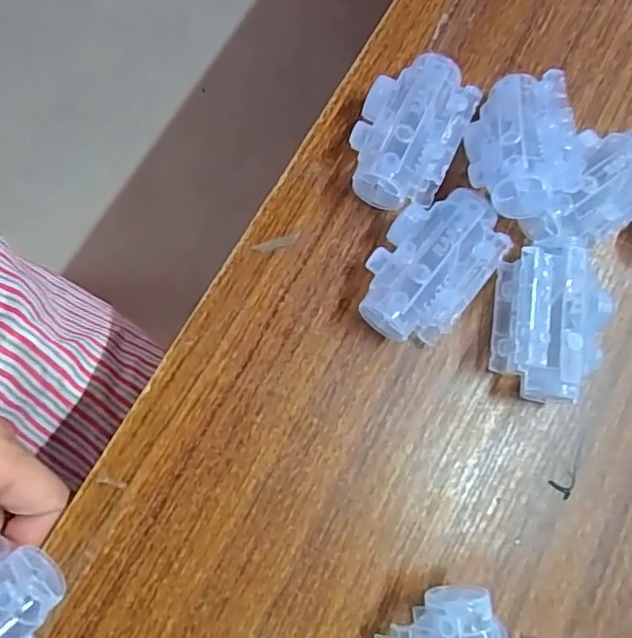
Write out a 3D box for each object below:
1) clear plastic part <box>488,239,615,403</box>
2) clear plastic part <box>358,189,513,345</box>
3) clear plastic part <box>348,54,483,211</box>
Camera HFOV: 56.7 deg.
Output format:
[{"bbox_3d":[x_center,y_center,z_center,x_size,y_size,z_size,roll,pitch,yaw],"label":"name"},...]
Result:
[{"bbox_3d":[0.102,0.002,0.253,0.045,0.028,0.066,8,78,-4],"label":"clear plastic part"},{"bbox_3d":[0.049,-0.022,0.251,0.044,0.029,0.066,37,77,2],"label":"clear plastic part"},{"bbox_3d":[0.041,-0.083,0.261,0.044,0.028,0.064,26,77,0],"label":"clear plastic part"}]

